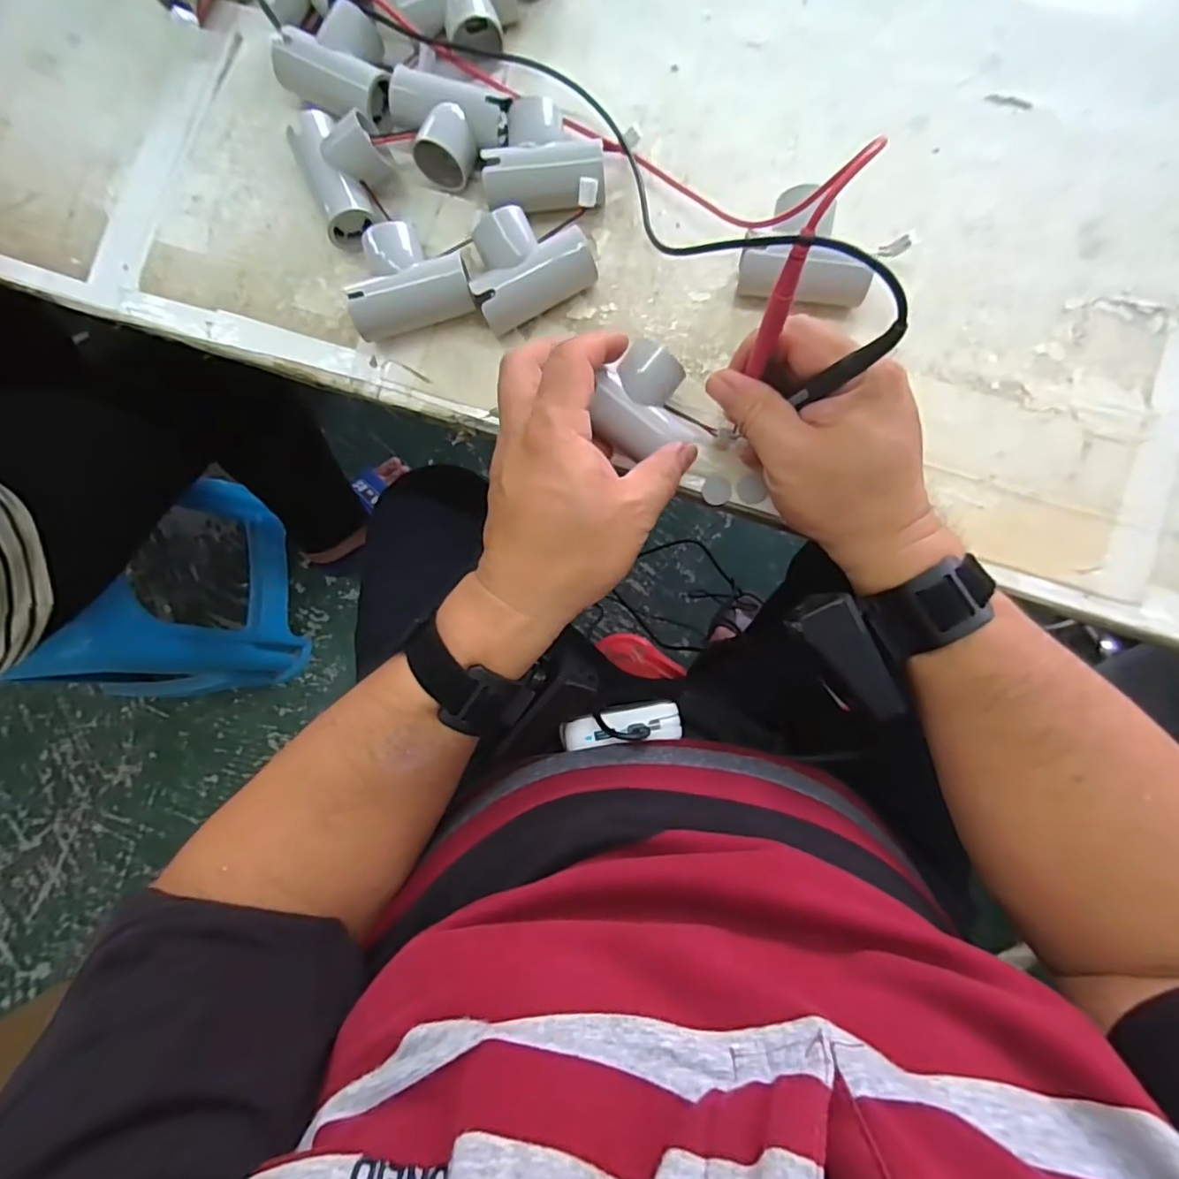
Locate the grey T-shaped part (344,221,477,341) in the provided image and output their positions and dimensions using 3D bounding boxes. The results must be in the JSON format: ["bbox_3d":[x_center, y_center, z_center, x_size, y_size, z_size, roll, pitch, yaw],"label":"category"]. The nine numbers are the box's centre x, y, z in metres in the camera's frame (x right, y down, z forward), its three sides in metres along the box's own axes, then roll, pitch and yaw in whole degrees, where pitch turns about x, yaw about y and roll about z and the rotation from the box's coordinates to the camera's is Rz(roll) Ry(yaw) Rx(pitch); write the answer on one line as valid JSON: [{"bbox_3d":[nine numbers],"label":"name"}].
[{"bbox_3d":[-0.110,-0.192,0.362,0.077,0.035,0.062,-13,84,3],"label":"grey T-shaped part"}]

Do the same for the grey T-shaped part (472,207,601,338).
[{"bbox_3d":[-0.038,-0.197,0.355,0.072,0.037,0.055,-27,83,2],"label":"grey T-shaped part"}]

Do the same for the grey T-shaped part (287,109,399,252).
[{"bbox_3d":[-0.153,-0.267,0.370,0.053,0.037,0.075,-22,83,2],"label":"grey T-shaped part"}]

